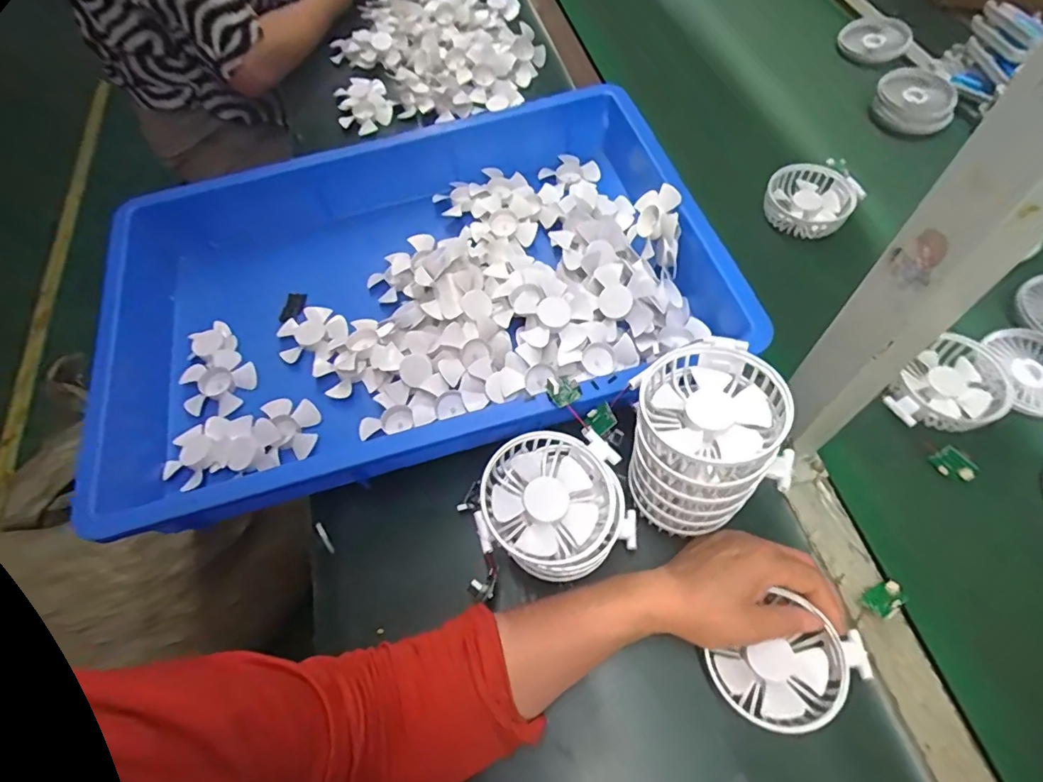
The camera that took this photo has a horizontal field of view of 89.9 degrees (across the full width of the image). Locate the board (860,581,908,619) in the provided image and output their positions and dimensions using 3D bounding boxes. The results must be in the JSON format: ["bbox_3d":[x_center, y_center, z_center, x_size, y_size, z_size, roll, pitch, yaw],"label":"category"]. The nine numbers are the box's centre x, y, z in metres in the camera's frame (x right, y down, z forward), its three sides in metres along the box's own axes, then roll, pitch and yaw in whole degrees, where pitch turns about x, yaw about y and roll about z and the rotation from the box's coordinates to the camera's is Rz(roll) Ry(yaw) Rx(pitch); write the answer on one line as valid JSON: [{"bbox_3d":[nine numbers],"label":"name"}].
[{"bbox_3d":[0.273,0.157,0.391,0.030,0.007,0.022,-30,38,-3],"label":"board"}]

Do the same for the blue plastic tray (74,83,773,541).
[{"bbox_3d":[-0.109,-0.099,0.532,0.586,0.094,0.376,-15,61,-5],"label":"blue plastic tray"}]

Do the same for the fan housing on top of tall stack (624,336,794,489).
[{"bbox_3d":[0.123,0.014,0.337,0.089,0.030,0.093,-3,61,1],"label":"fan housing on top of tall stack"}]

